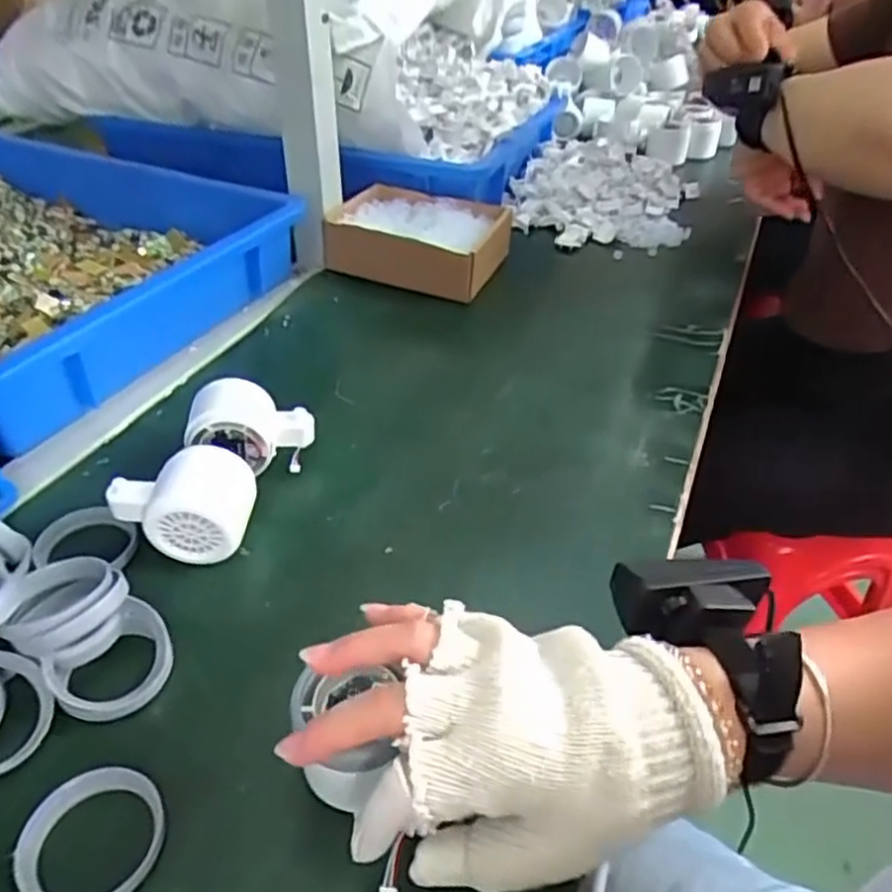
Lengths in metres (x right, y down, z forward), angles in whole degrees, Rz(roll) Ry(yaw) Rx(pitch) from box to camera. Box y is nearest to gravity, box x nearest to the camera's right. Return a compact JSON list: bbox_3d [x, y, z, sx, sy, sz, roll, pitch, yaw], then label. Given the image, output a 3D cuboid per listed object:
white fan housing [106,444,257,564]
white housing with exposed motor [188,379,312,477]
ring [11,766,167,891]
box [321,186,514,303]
[{"bbox_3d":[-0.163,0.036,0.441,0.083,0.059,0.051,3,39,1],"label":"white fan housing"},{"bbox_3d":[-0.134,-0.013,0.495,0.078,0.054,0.050,1,39,-2],"label":"white housing with exposed motor"},{"bbox_3d":[-0.155,0.173,0.313,0.057,0.011,0.060,1,39,-1],"label":"ring"},{"bbox_3d":[-0.029,-0.226,0.766,0.167,0.055,0.144,15,41,15],"label":"box"}]

